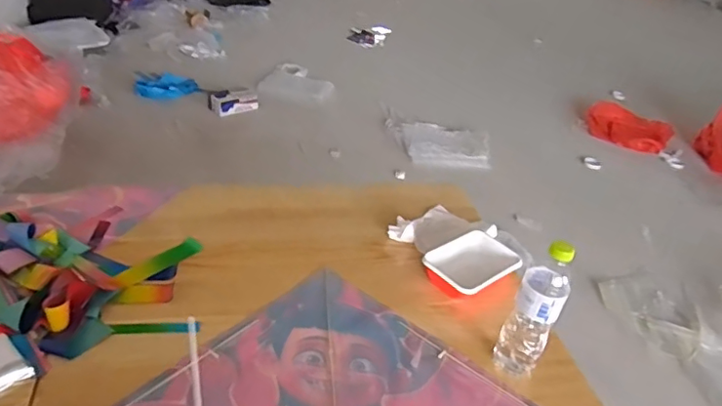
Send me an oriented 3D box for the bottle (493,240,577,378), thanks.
[{"bbox_3d":[0.256,0.161,0.821,0.066,0.224,0.060,21,37,18],"label":"bottle"}]

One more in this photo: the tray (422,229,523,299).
[{"bbox_3d":[0.207,0.113,1.035,0.167,0.040,0.128,-20,43,-34],"label":"tray"}]

